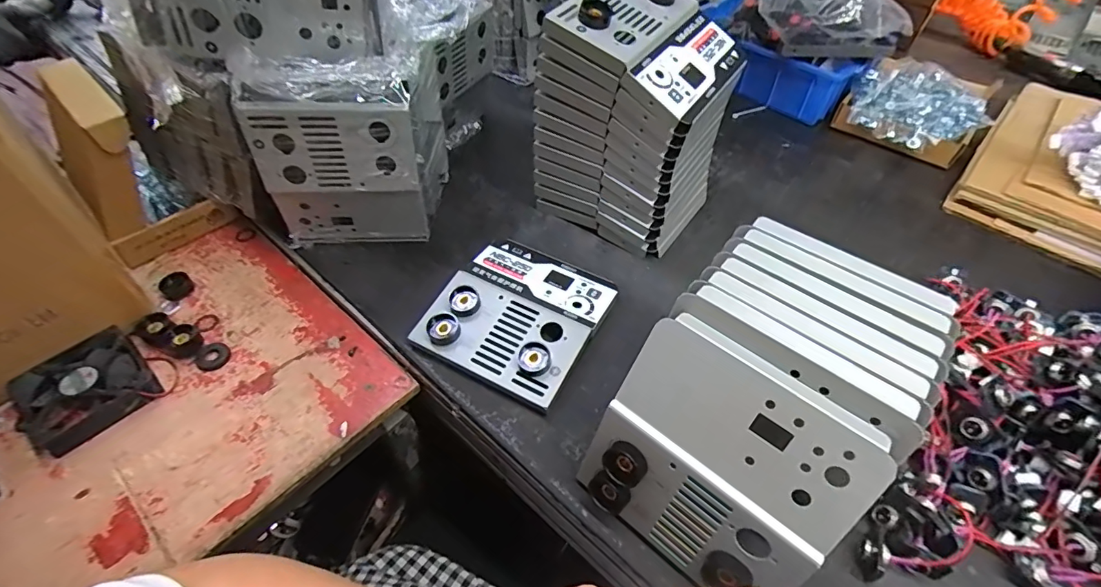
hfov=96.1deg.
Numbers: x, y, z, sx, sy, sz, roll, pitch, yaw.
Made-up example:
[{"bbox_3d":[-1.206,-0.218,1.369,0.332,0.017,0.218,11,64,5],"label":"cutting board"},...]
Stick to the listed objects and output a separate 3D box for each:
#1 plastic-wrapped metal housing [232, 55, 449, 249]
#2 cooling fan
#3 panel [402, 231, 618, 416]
[{"bbox_3d":[-0.210,-0.153,0.532,0.167,0.191,0.103,-2,49,-3],"label":"plastic-wrapped metal housing"},{"bbox_3d":[-0.443,0.087,0.465,0.096,0.021,0.105,37,58,27],"label":"cooling fan"},{"bbox_3d":[-0.030,0.015,0.500,0.150,0.030,0.168,22,52,17],"label":"panel"}]

